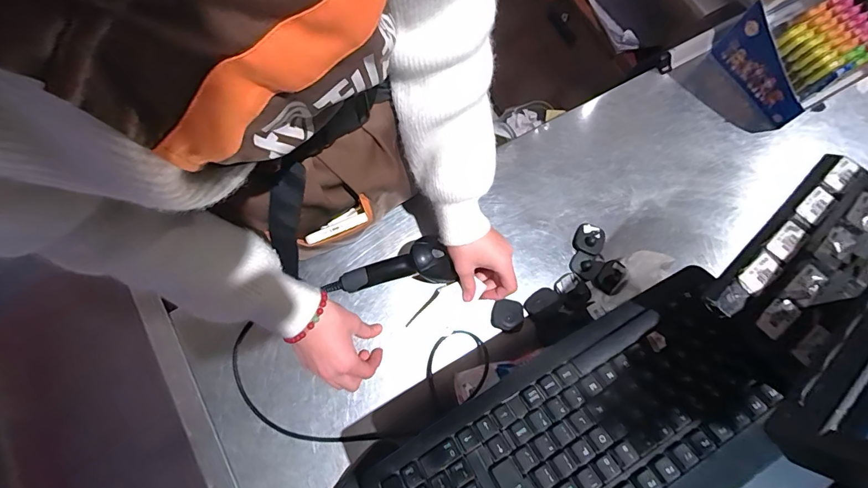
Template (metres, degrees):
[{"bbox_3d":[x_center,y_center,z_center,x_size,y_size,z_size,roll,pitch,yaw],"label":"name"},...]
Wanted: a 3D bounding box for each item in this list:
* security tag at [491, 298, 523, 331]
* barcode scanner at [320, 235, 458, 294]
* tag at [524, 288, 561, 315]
[{"bbox_3d":[0.099,0.095,0.560,0.040,0.024,0.043,16,74,2],"label":"security tag"},{"bbox_3d":[-0.056,0.040,0.549,0.158,0.070,0.058,-16,75,7],"label":"barcode scanner"},{"bbox_3d":[0.145,0.077,0.566,0.047,0.011,0.030,-28,77,-9],"label":"tag"}]

